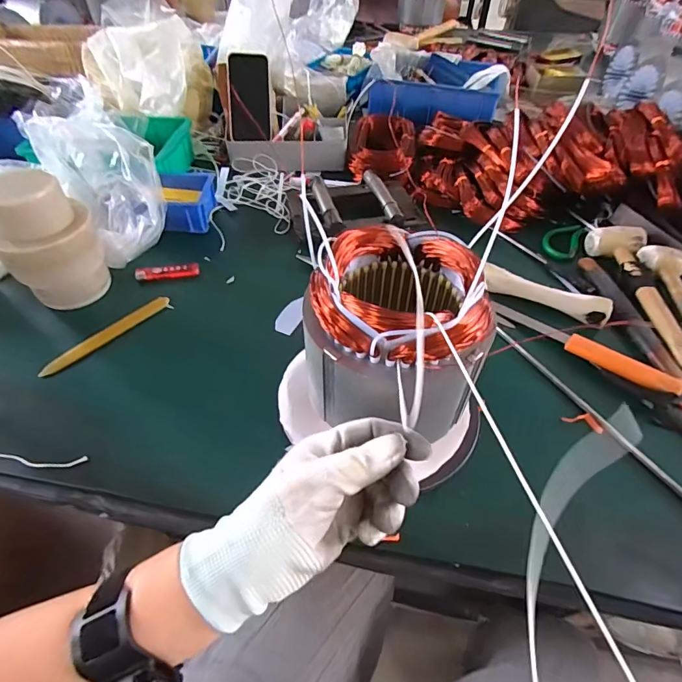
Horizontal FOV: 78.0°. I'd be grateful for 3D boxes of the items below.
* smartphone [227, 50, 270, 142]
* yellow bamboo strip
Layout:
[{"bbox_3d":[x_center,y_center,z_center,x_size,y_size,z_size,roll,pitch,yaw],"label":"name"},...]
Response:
[{"bbox_3d":[-0.163,-0.433,0.749,0.072,0.139,0.007,-1,13,-6],"label":"smartphone"},{"bbox_3d":[-0.285,-0.009,0.517,0.018,0.010,0.163,32,56,24],"label":"yellow bamboo strip"}]

